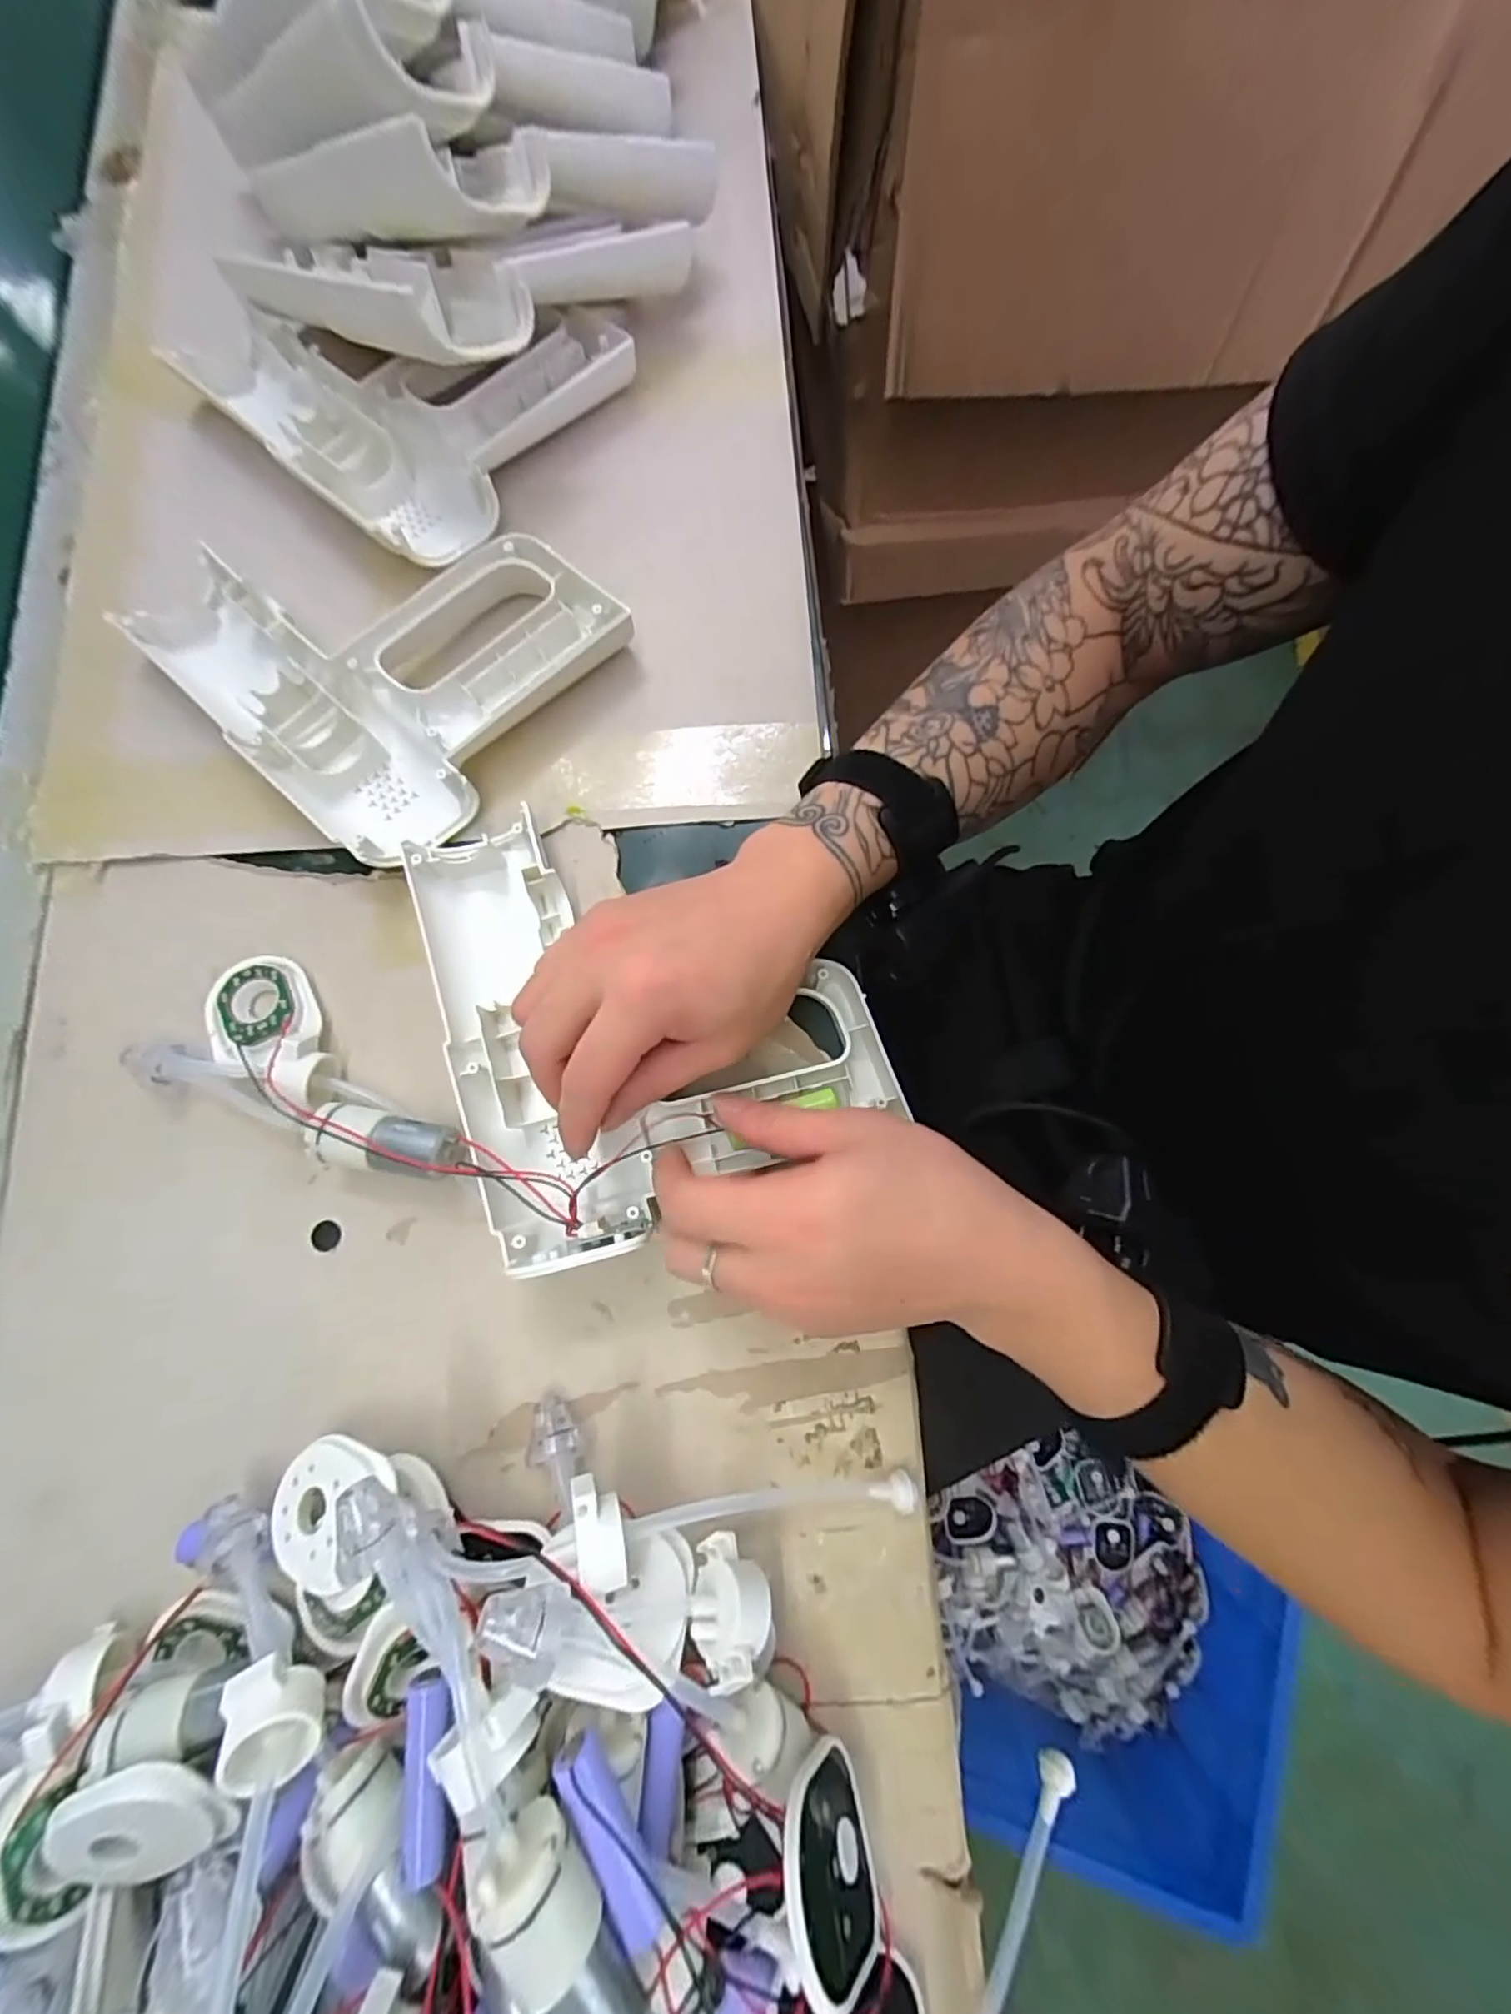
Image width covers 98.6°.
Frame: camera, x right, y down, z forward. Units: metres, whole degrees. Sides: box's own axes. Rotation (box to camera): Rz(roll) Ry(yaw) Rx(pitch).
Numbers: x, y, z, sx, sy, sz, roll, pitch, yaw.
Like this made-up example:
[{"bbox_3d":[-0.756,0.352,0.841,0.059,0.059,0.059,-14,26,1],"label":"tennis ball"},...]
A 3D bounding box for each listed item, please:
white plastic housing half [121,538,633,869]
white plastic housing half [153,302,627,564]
[{"bbox_3d":[-0.193,-0.192,0.340,0.197,0.031,0.181,41,81,8],"label":"white plastic housing half"},{"bbox_3d":[-0.210,-0.363,0.373,0.214,0.036,0.177,37,81,8],"label":"white plastic housing half"}]

